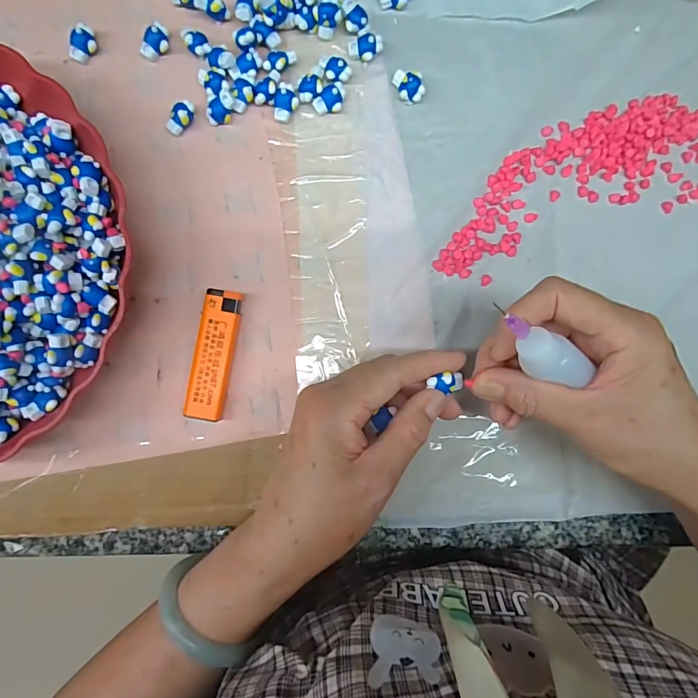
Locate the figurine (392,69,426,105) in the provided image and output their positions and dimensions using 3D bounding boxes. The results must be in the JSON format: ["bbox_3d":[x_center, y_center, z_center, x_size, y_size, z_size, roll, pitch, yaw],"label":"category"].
[{"bbox_3d":[0.039,-0.170,0.280,0.015,0.010,0.021,-35,89,-2],"label":"figurine"}]

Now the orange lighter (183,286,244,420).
[{"bbox_3d":[-0.084,0.003,0.271,0.023,0.014,0.080,10,88,-1],"label":"orange lighter"}]

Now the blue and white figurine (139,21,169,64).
[{"bbox_3d":[-0.124,-0.196,0.277,0.022,0.013,0.013,-27,89,-2],"label":"blue and white figurine"}]

